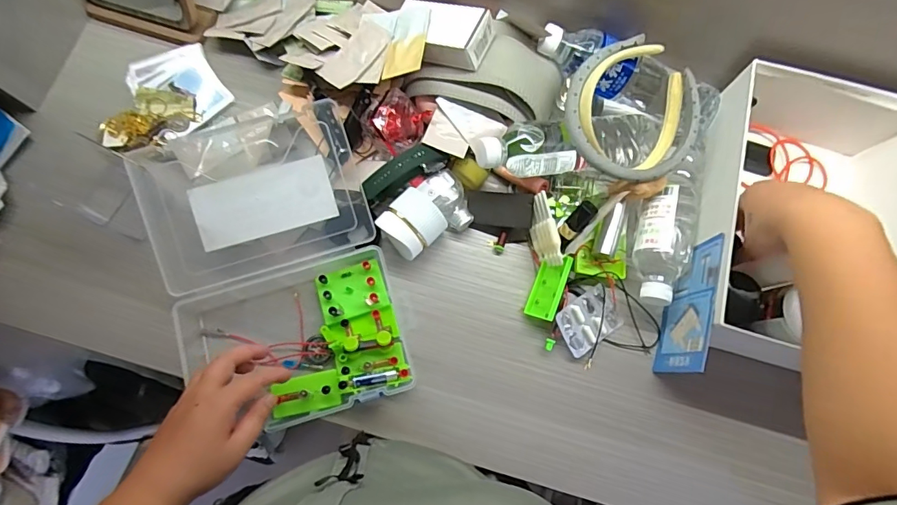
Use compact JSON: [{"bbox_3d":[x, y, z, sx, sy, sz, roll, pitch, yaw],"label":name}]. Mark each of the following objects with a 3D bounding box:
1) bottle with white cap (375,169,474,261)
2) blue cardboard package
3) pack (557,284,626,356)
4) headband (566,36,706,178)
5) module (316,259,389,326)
[{"bbox_3d":[-0.026,-0.044,0.533,0.107,0.049,0.071,-33,79,-8],"label":"bottle with white cap"},{"bbox_3d":[0.251,0.058,0.491,0.006,0.099,0.136,16,76,3],"label":"blue cardboard package"},{"bbox_3d":[0.159,0.076,0.525,0.073,0.008,0.053,-33,93,-15],"label":"pack"},{"bbox_3d":[0.199,-0.152,0.497,0.141,0.029,0.153,0,76,-1],"label":"headband"},{"bbox_3d":[-0.110,0.044,0.523,0.072,0.015,0.061,-16,77,-5],"label":"module"}]

